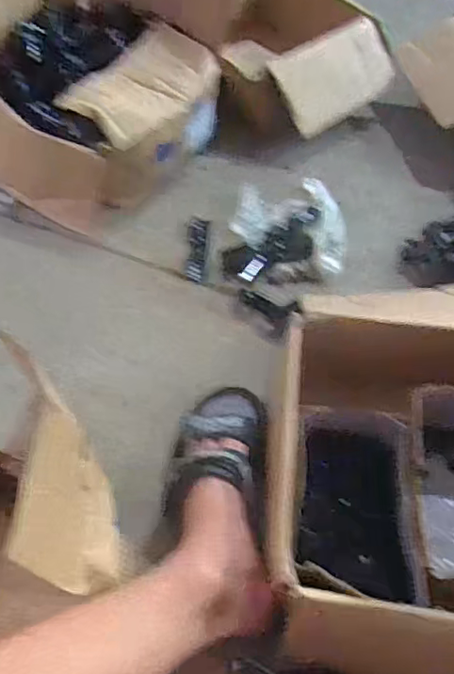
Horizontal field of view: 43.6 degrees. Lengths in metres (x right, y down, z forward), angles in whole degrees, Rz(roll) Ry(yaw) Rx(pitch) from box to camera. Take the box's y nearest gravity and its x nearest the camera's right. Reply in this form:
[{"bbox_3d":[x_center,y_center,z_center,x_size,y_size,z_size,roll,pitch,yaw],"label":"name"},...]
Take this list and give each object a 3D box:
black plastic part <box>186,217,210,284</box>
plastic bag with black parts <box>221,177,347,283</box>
[{"bbox_3d":[-0.047,-0.133,0.880,0.032,0.026,0.116,4,55,0],"label":"black plastic part"},{"bbox_3d":[0.097,-0.174,0.913,0.187,0.039,0.248,8,55,3],"label":"plastic bag with black parts"}]

